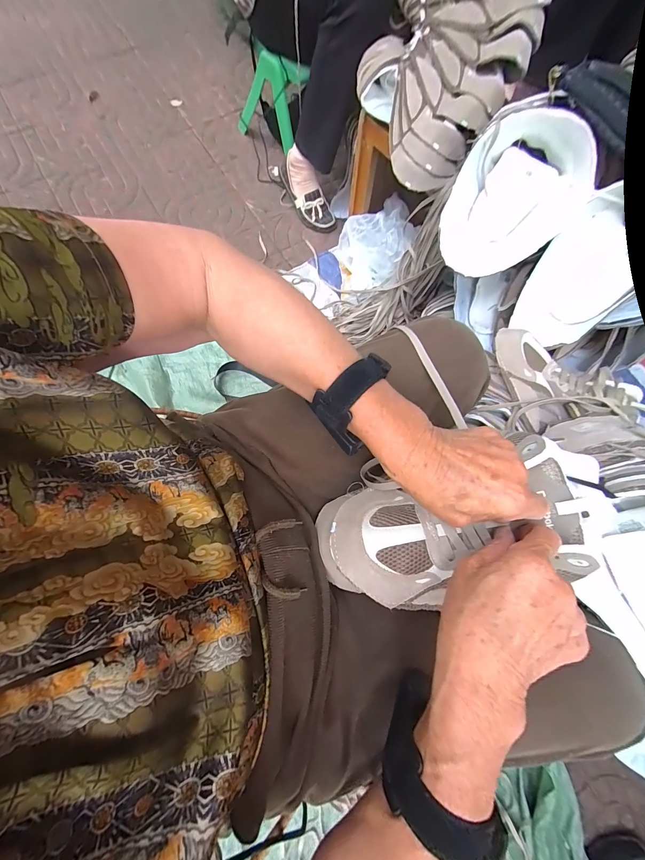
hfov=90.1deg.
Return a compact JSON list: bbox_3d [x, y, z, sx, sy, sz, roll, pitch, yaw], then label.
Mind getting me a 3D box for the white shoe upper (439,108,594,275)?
[{"bbox_3d":[0.300,-0.366,0.502,0.185,0.106,0.252,36,75,9],"label":"white shoe upper"}]

